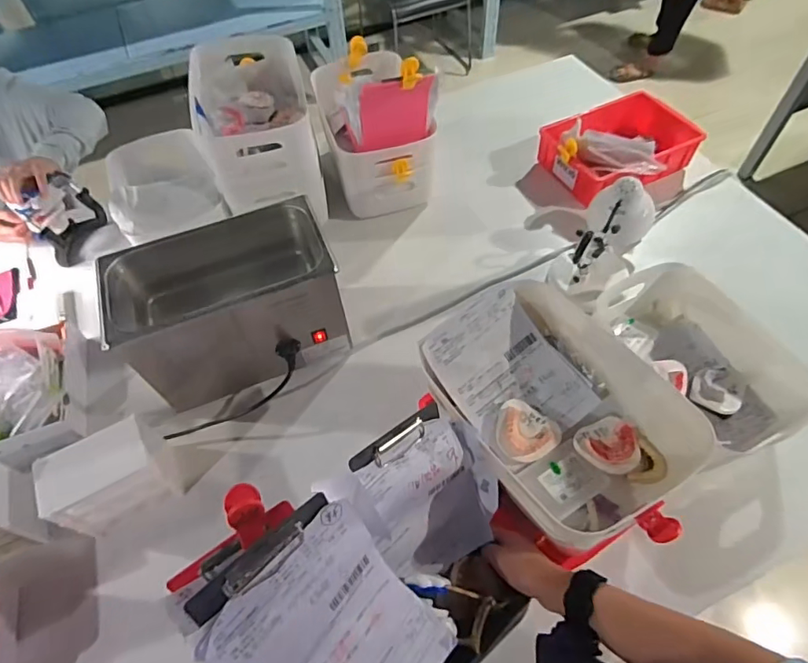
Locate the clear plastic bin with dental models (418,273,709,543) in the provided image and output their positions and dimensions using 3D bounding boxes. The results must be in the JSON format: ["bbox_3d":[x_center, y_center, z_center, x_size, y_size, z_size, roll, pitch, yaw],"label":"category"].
[{"bbox_3d":[0.188,0.086,0.618,0.235,0.105,0.308,-29,59,-14],"label":"clear plastic bin with dental models"}]

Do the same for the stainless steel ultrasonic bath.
[{"bbox_3d":[-0.266,-0.023,0.825,0.320,0.264,0.175,-20,57,-9],"label":"stainless steel ultrasonic bath"}]

